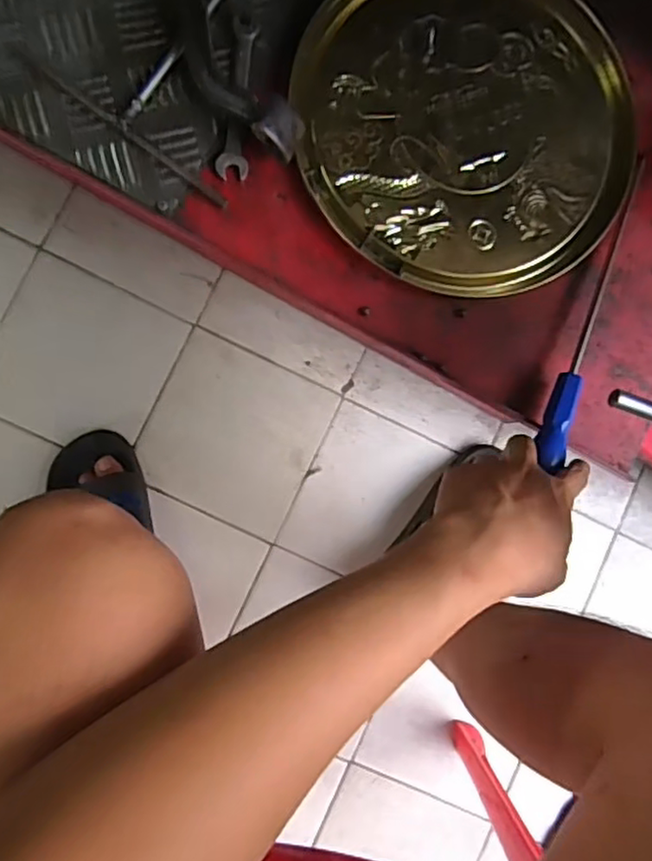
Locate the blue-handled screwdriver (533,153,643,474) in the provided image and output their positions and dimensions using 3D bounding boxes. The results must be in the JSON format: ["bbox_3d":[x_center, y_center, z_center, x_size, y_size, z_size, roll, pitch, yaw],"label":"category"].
[{"bbox_3d":[0.202,-0.089,0.484,0.019,0.017,0.253,24,77,-7],"label":"blue-handled screwdriver"}]

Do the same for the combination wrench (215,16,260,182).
[{"bbox_3d":[-0.063,-0.242,0.467,0.022,0.007,0.119,5,87,-7],"label":"combination wrench"}]

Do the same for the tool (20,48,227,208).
[{"bbox_3d":[-0.143,-0.213,0.454,0.174,0.010,0.008,36,84,-6],"label":"tool"}]

